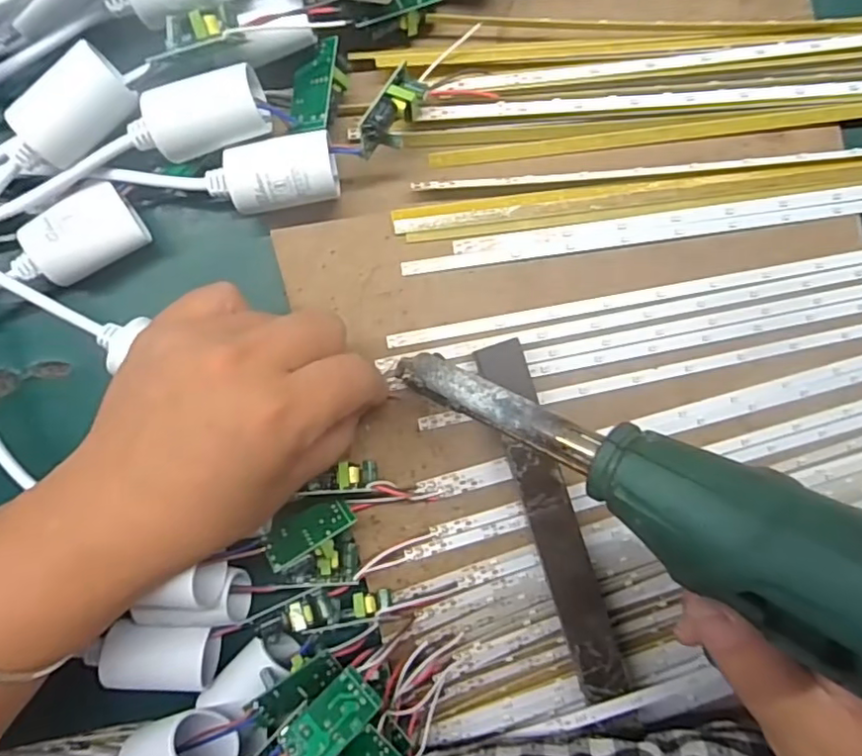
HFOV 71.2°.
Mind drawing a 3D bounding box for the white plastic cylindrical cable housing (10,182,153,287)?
[{"bbox_3d":[-0.149,-0.057,0.255,0.052,0.023,0.031,-34,96,-14],"label":"white plastic cylindrical cable housing"}]

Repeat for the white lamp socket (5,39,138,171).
[{"bbox_3d":[-0.142,-0.102,0.237,0.052,0.021,0.025,-39,94,0],"label":"white lamp socket"}]

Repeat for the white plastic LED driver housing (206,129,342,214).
[{"bbox_3d":[-0.064,-0.083,0.254,0.049,0.028,0.025,-10,94,-2],"label":"white plastic LED driver housing"}]

